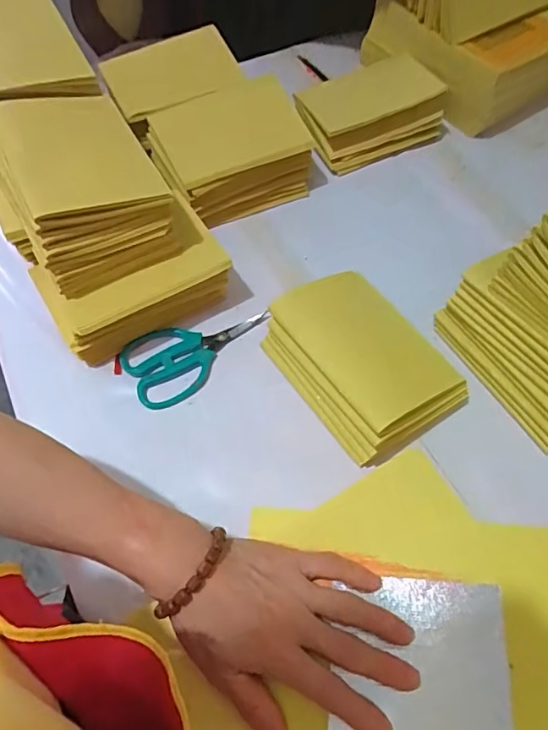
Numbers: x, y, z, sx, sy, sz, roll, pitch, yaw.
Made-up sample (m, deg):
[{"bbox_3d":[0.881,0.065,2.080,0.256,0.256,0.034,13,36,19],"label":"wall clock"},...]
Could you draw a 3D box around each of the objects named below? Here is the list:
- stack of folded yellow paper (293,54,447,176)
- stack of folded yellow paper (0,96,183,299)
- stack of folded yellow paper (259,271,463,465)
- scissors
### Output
[{"bbox_3d":[0.119,-0.327,0.656,0.172,0.069,0.106,-23,63,-12],"label":"stack of folded yellow paper"},{"bbox_3d":[-0.180,-0.165,0.471,0.133,0.085,0.164,-24,63,-13],"label":"stack of folded yellow paper"},{"bbox_3d":[0.086,-0.007,0.474,0.127,0.059,0.169,-33,65,-17],"label":"stack of folded yellow paper"},{"bbox_3d":[-0.075,-0.018,0.507,0.150,0.011,0.079,-29,64,-15],"label":"scissors"}]

